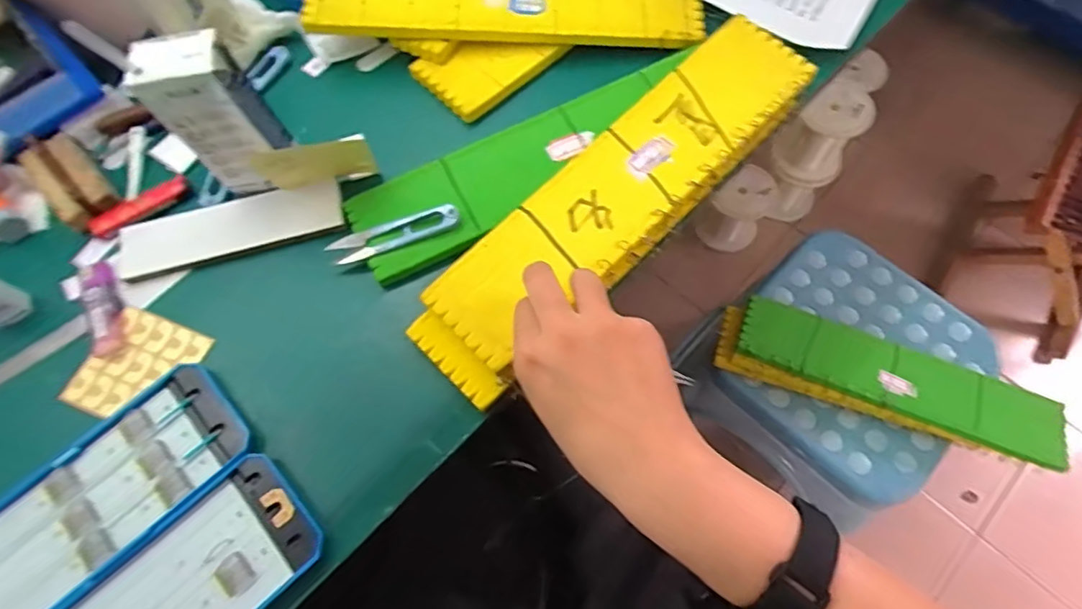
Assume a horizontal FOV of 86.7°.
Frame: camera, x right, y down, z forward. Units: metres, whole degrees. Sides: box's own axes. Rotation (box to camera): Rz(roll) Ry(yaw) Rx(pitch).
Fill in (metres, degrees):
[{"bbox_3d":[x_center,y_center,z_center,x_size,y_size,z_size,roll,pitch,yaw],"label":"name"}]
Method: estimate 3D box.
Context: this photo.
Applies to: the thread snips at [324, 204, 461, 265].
[{"bbox_3d":[-0.109,-0.054,0.431,0.098,0.011,0.021,-16,68,-4],"label":"thread snips"}]

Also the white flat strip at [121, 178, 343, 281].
[{"bbox_3d":[-0.231,-0.058,0.433,0.157,0.012,0.046,-17,68,-5],"label":"white flat strip"}]

